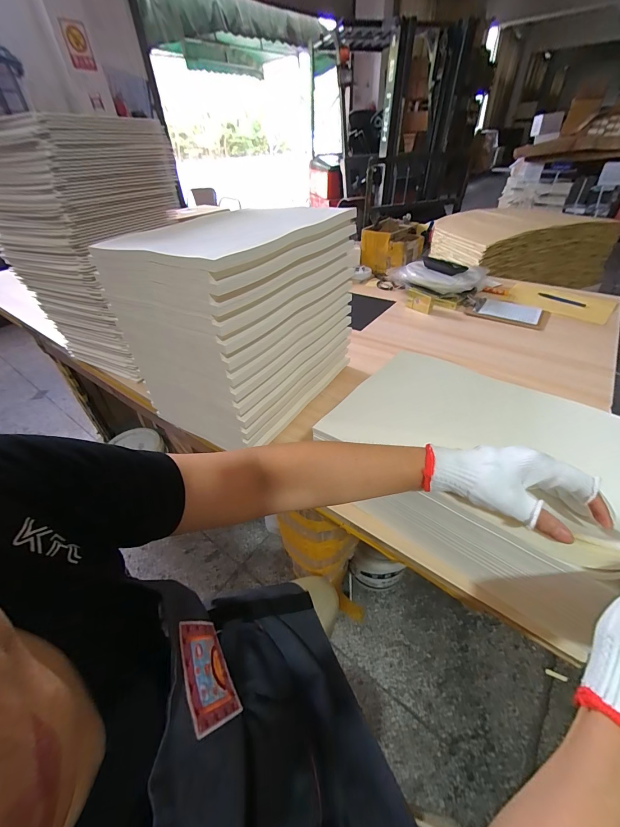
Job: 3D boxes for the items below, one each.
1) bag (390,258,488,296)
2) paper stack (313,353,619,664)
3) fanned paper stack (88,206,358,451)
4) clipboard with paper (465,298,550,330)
[{"bbox_3d":[0.450,-0.480,1.146,0.294,0.076,0.205,22,47,27],"label":"bag"},{"bbox_3d":[0.218,0.068,0.458,0.336,0.168,0.252,26,51,32],"label":"paper stack"},{"bbox_3d":[-0.123,-0.188,0.636,0.267,0.320,0.374,22,47,27],"label":"fanned paper stack"},{"bbox_3d":[0.607,-0.314,0.990,0.216,0.018,0.130,19,47,26],"label":"clipboard with paper"}]

